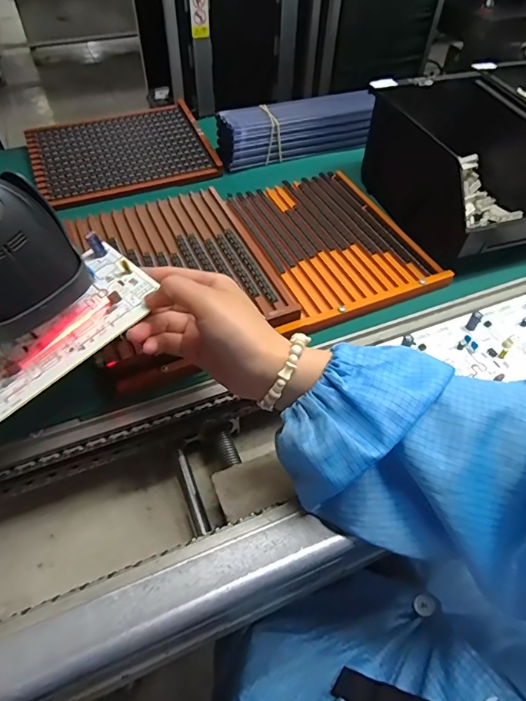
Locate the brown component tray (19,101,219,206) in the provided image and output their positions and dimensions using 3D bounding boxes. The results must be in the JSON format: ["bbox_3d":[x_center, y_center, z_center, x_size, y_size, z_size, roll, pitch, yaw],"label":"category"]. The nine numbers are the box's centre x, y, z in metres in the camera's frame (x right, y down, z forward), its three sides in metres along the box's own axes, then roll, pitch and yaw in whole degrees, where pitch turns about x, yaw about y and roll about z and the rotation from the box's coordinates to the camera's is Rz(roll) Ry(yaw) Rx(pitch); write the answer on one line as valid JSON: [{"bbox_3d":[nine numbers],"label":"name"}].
[{"bbox_3d":[-0.200,-0.285,0.623,0.233,0.019,0.200,-20,53,-16],"label":"brown component tray"}]

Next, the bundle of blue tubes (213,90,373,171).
[{"bbox_3d":[0.043,-0.302,0.612,0.210,0.063,0.065,-7,51,-7],"label":"bundle of blue tubes"}]

